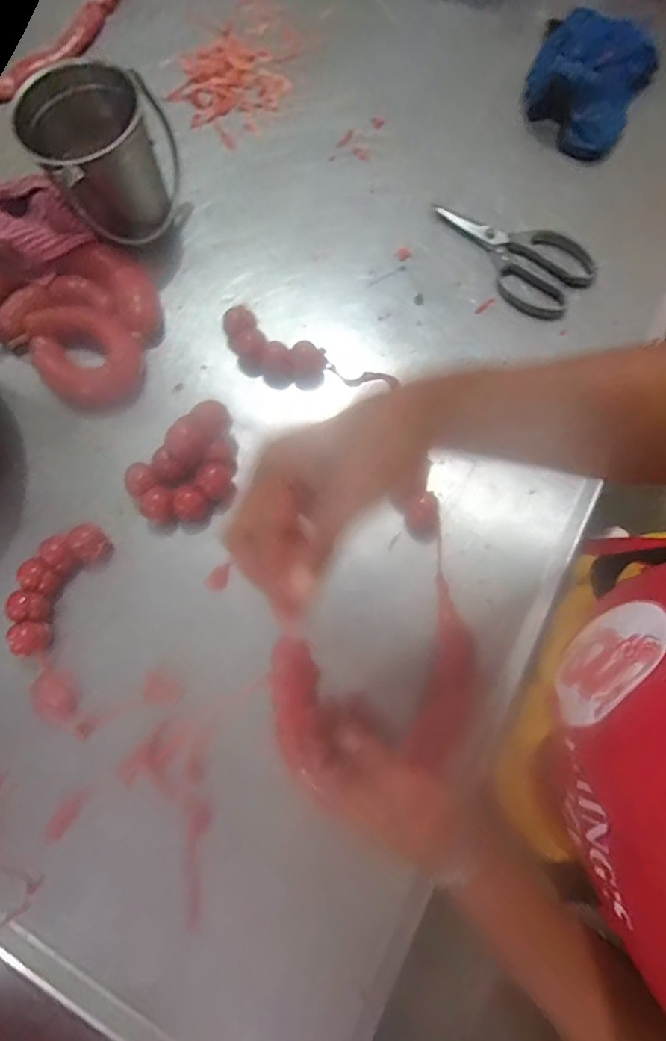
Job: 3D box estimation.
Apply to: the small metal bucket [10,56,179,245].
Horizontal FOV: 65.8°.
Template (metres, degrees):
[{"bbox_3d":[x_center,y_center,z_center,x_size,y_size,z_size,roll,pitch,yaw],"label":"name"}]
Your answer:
[{"bbox_3d":[-0.247,-0.402,0.574,0.137,0.127,0.140,0,77,1],"label":"small metal bucket"}]

